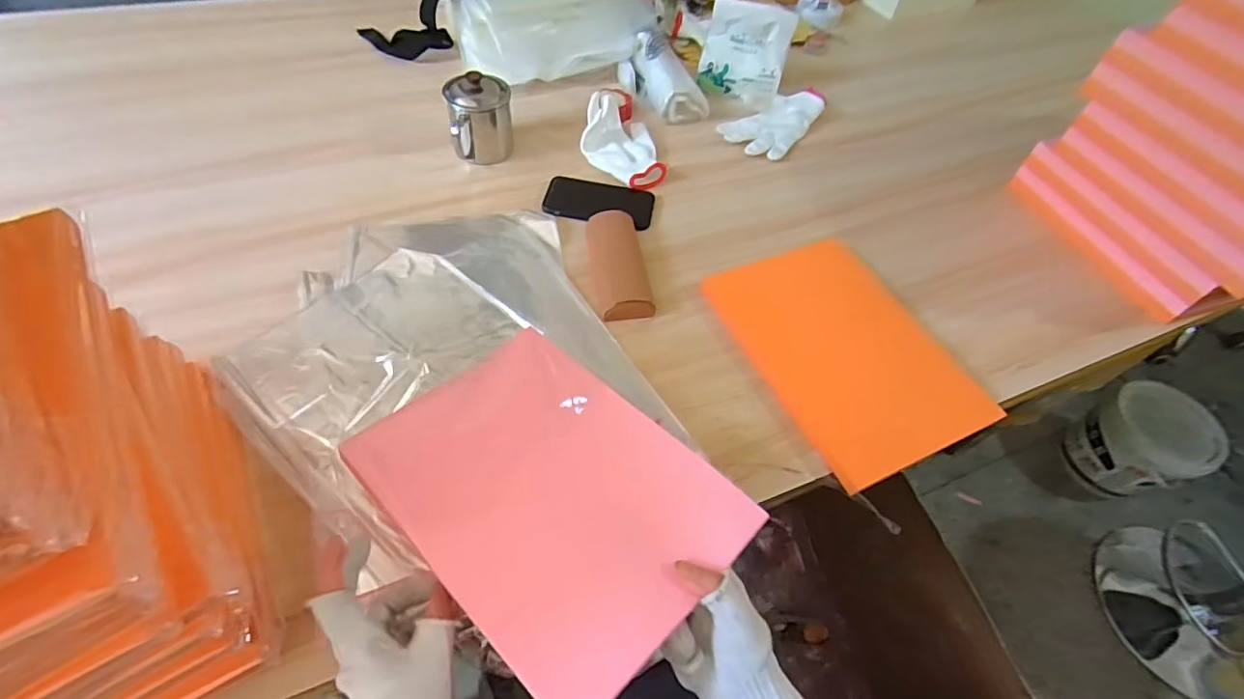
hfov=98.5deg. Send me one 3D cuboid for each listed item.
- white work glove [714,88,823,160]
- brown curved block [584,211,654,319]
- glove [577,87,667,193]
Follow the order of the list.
[{"bbox_3d":[0.283,-0.403,0.947,0.243,0.020,0.112,-34,64,-25],"label":"white work glove"},{"bbox_3d":[-0.005,-0.107,0.671,0.064,0.025,0.168,-7,55,-10],"label":"brown curved block"},{"bbox_3d":[-0.009,-0.345,0.843,0.116,0.044,0.252,-7,55,-10],"label":"glove"}]

